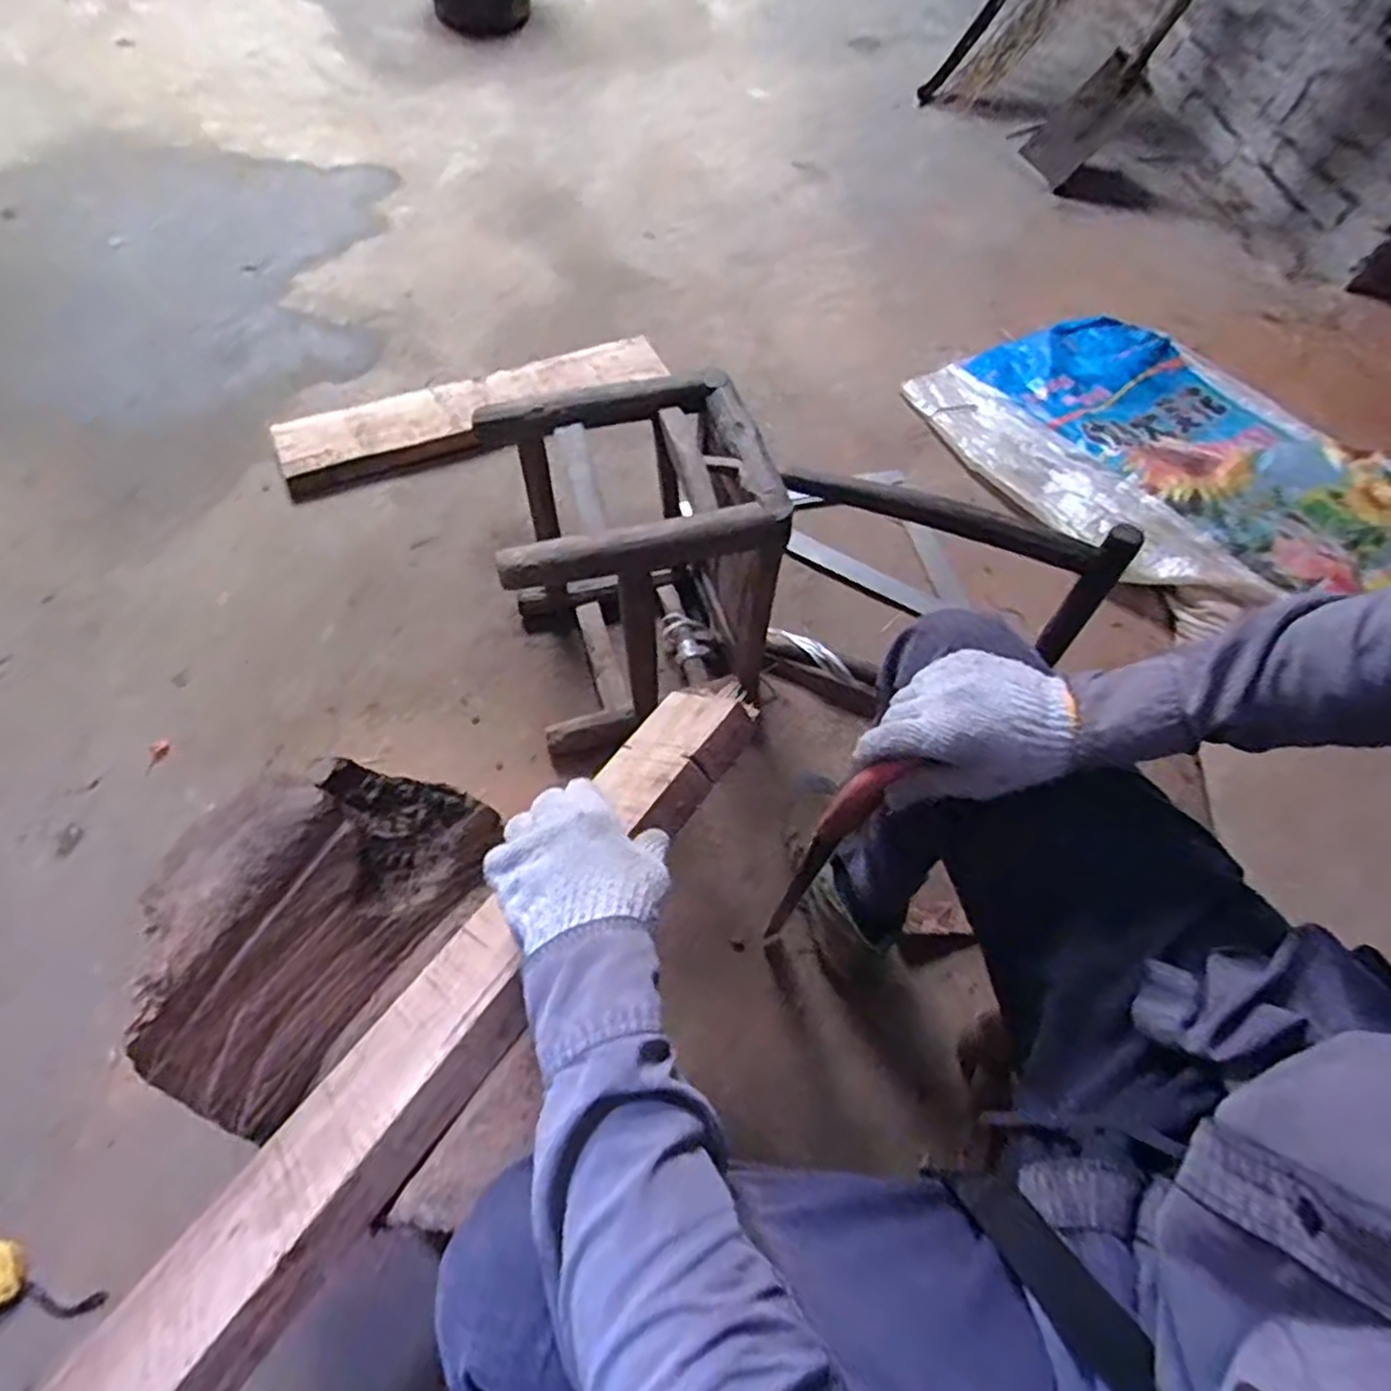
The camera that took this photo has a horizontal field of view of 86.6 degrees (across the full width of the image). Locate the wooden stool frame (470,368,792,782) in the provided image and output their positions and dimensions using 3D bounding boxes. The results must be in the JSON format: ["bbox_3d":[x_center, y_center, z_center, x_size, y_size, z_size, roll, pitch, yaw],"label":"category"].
[{"bbox_3d":[-0.078,-0.151,0.944,0.306,0.384,0.284,-15,64,-12],"label":"wooden stool frame"}]

